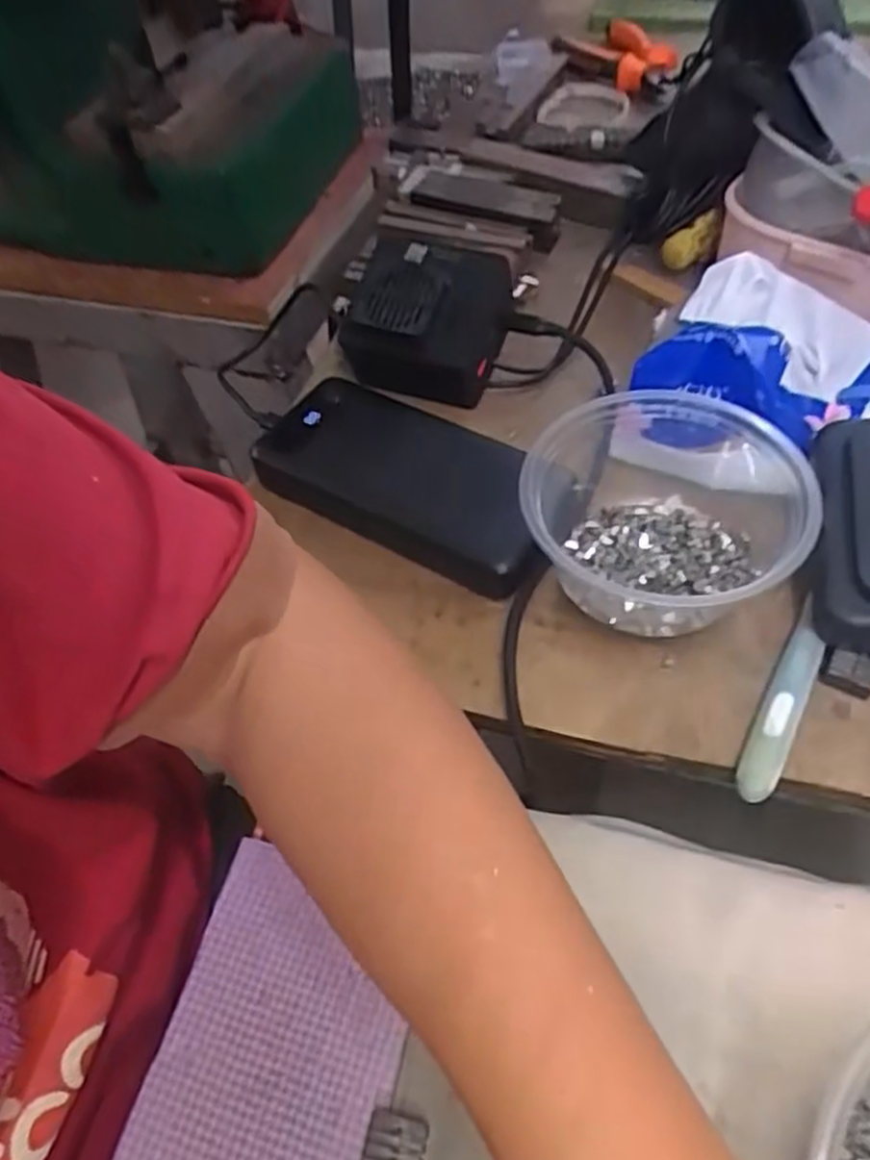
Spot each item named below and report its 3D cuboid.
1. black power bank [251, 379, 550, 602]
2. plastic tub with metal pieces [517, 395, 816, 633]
[{"bbox_3d":[-0.015,-0.048,0.381,0.159,0.027,0.078,29,61,24],"label":"black power bank"},{"bbox_3d":[0.098,-0.031,0.339,0.115,0.061,0.112,14,56,15],"label":"plastic tub with metal pieces"}]

